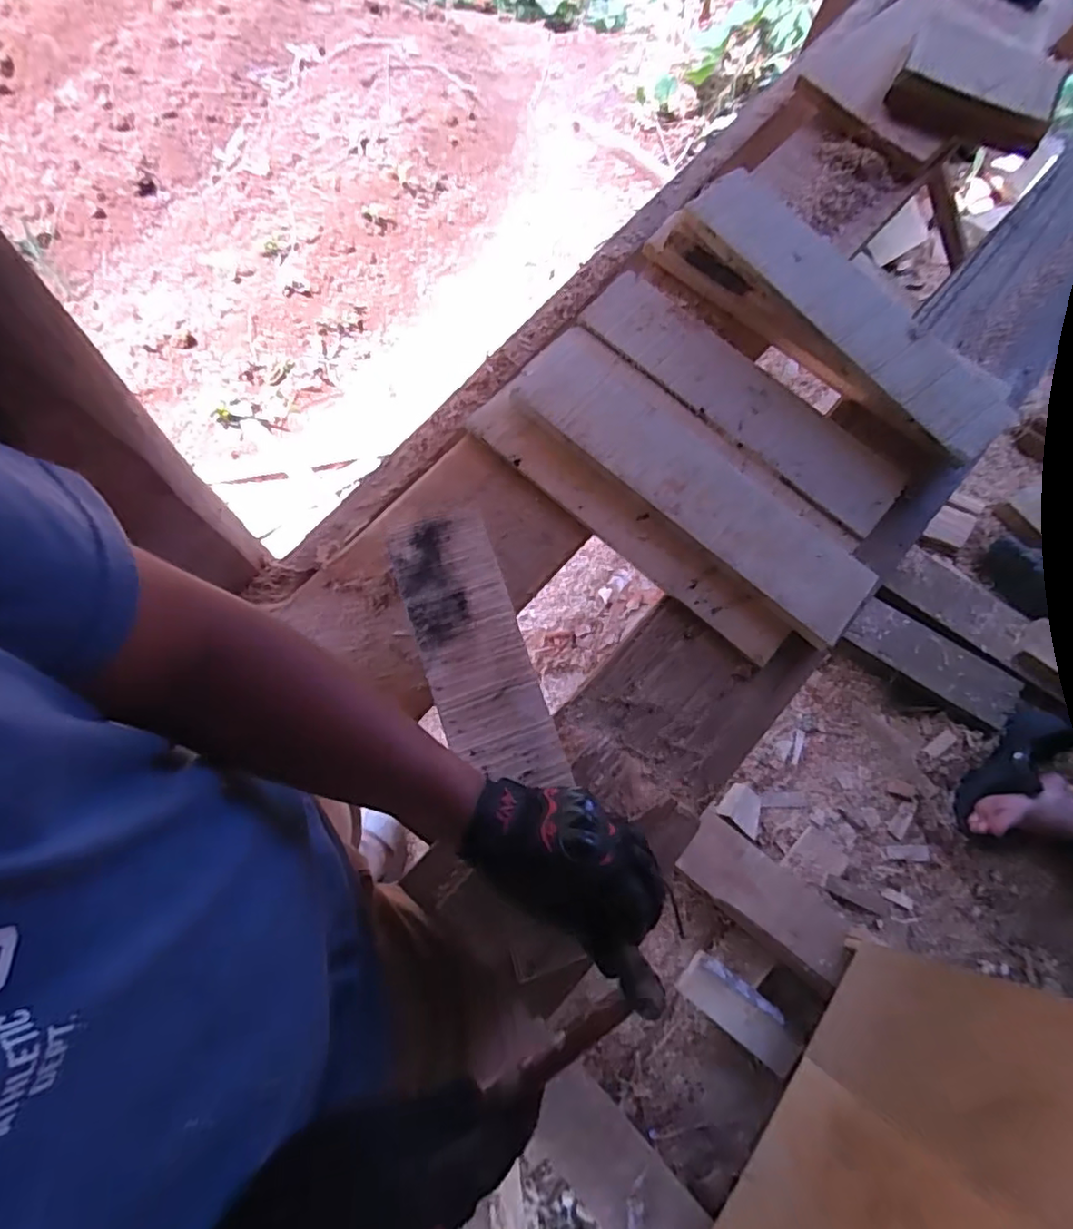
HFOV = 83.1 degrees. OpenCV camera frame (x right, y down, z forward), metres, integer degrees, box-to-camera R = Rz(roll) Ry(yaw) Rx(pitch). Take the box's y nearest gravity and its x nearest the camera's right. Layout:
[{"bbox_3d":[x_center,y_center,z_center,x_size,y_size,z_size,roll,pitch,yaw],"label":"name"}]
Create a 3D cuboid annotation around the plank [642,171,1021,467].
[{"bbox_3d":[0.317,-0.326,0.655,0.418,0.060,0.119,43,77,11],"label":"plank"}]

